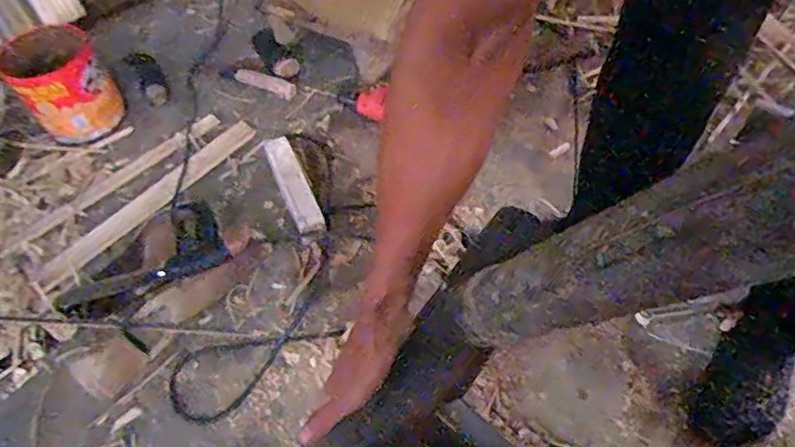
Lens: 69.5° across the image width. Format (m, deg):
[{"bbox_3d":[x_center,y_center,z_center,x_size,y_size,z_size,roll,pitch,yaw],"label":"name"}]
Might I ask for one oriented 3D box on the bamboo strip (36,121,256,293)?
[{"bbox_3d":[-0.418,-0.045,0.983,0.049,0.013,0.428,34,63,25],"label":"bamboo strip"}]

